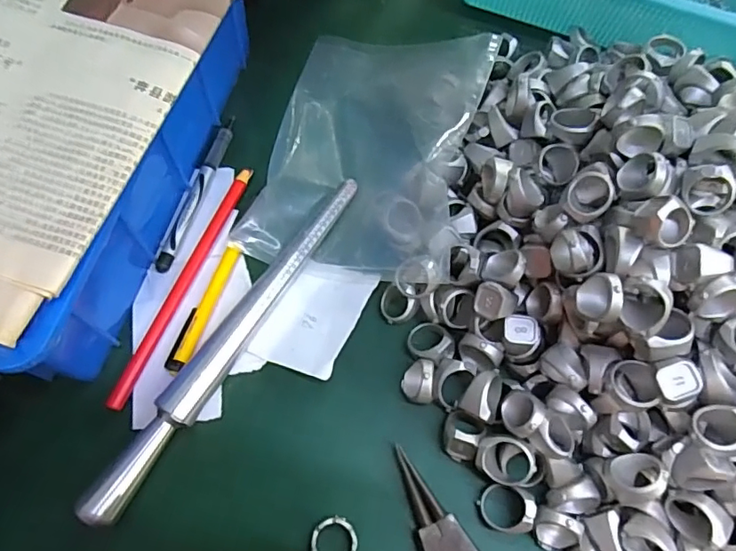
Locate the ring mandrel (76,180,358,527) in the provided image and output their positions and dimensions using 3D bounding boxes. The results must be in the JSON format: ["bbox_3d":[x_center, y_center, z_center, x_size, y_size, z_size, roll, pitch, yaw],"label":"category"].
[{"bbox_3d":[-0.075,0.029,0.307,0.019,0.020,0.235,29,69,10],"label":"ring mandrel"}]

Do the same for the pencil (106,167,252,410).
[{"bbox_3d":[-0.111,0.000,0.323,0.009,0.006,0.166,20,68,6],"label":"pencil"}]

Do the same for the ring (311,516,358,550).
[{"bbox_3d":[-0.017,0.137,0.274,0.024,0.005,0.022,1,67,-2],"label":"ring"}]

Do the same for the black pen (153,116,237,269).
[{"bbox_3d":[-0.111,-0.058,0.349,0.010,0.006,0.122,15,68,4],"label":"black pen"}]

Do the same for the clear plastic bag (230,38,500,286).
[{"bbox_3d":[0.004,-0.093,0.359,0.129,0.024,0.196,14,67,3],"label":"clear plastic bag"}]

